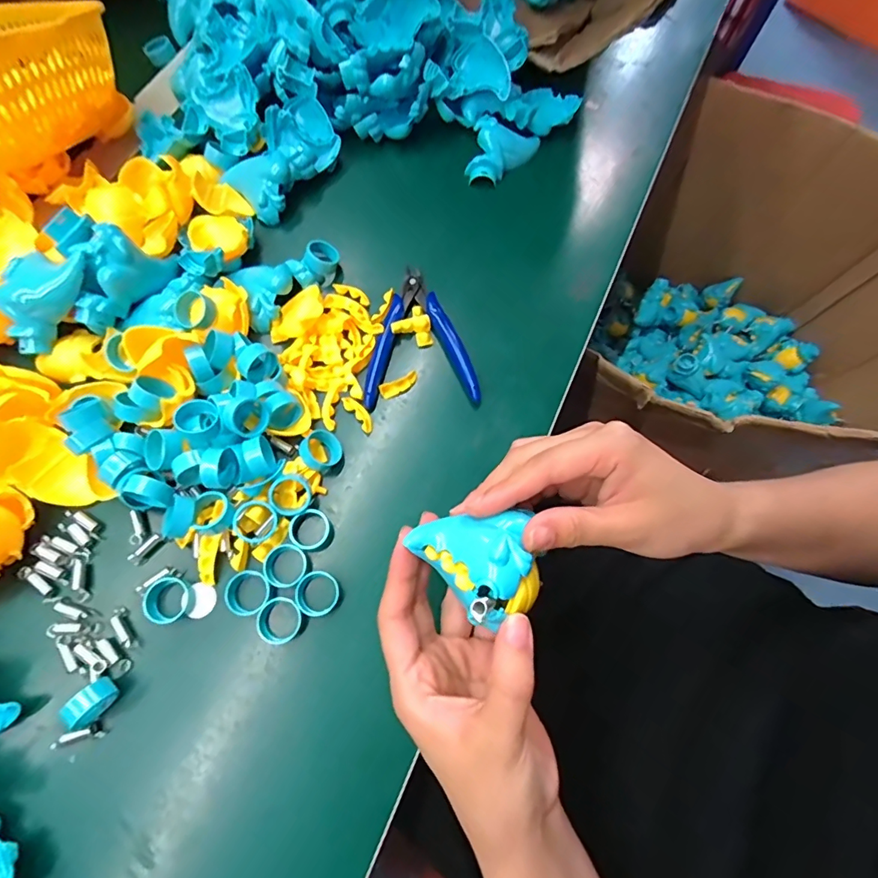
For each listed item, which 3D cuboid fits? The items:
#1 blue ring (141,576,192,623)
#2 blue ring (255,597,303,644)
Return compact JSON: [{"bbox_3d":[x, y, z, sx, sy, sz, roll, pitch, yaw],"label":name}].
[{"bbox_3d":[-0.163,0.097,0.287,0.024,0.013,0.025,1,71,-2],"label":"blue ring"},{"bbox_3d":[-0.095,0.109,0.287,0.025,0.016,0.026,1,71,-2],"label":"blue ring"}]

